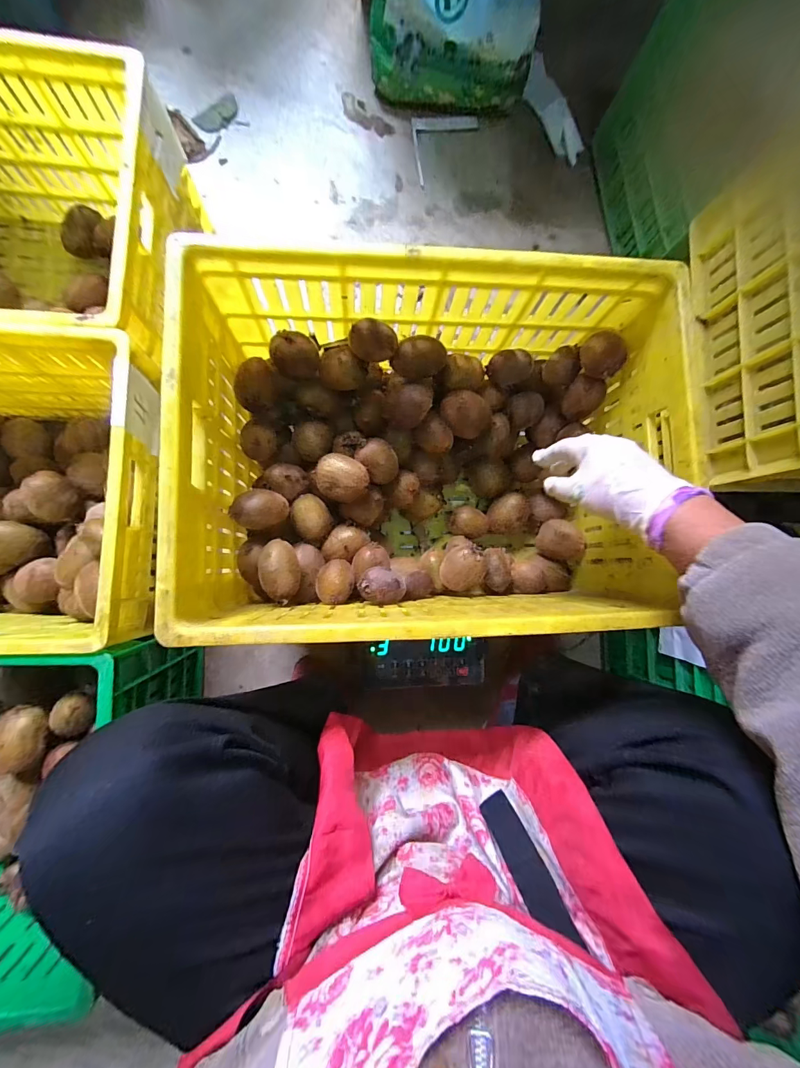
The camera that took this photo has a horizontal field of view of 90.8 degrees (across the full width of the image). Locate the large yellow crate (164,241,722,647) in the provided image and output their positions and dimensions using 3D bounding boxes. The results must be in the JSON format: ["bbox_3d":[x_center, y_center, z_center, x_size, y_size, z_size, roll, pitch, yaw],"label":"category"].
[{"bbox_3d":[0.033,-0.079,0.465,0.467,0.246,0.342,0,86,-5],"label":"large yellow crate"}]

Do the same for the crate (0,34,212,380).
[{"bbox_3d":[-0.565,-0.397,0.553,0.490,0.265,0.338,2,86,-5],"label":"crate"}]

